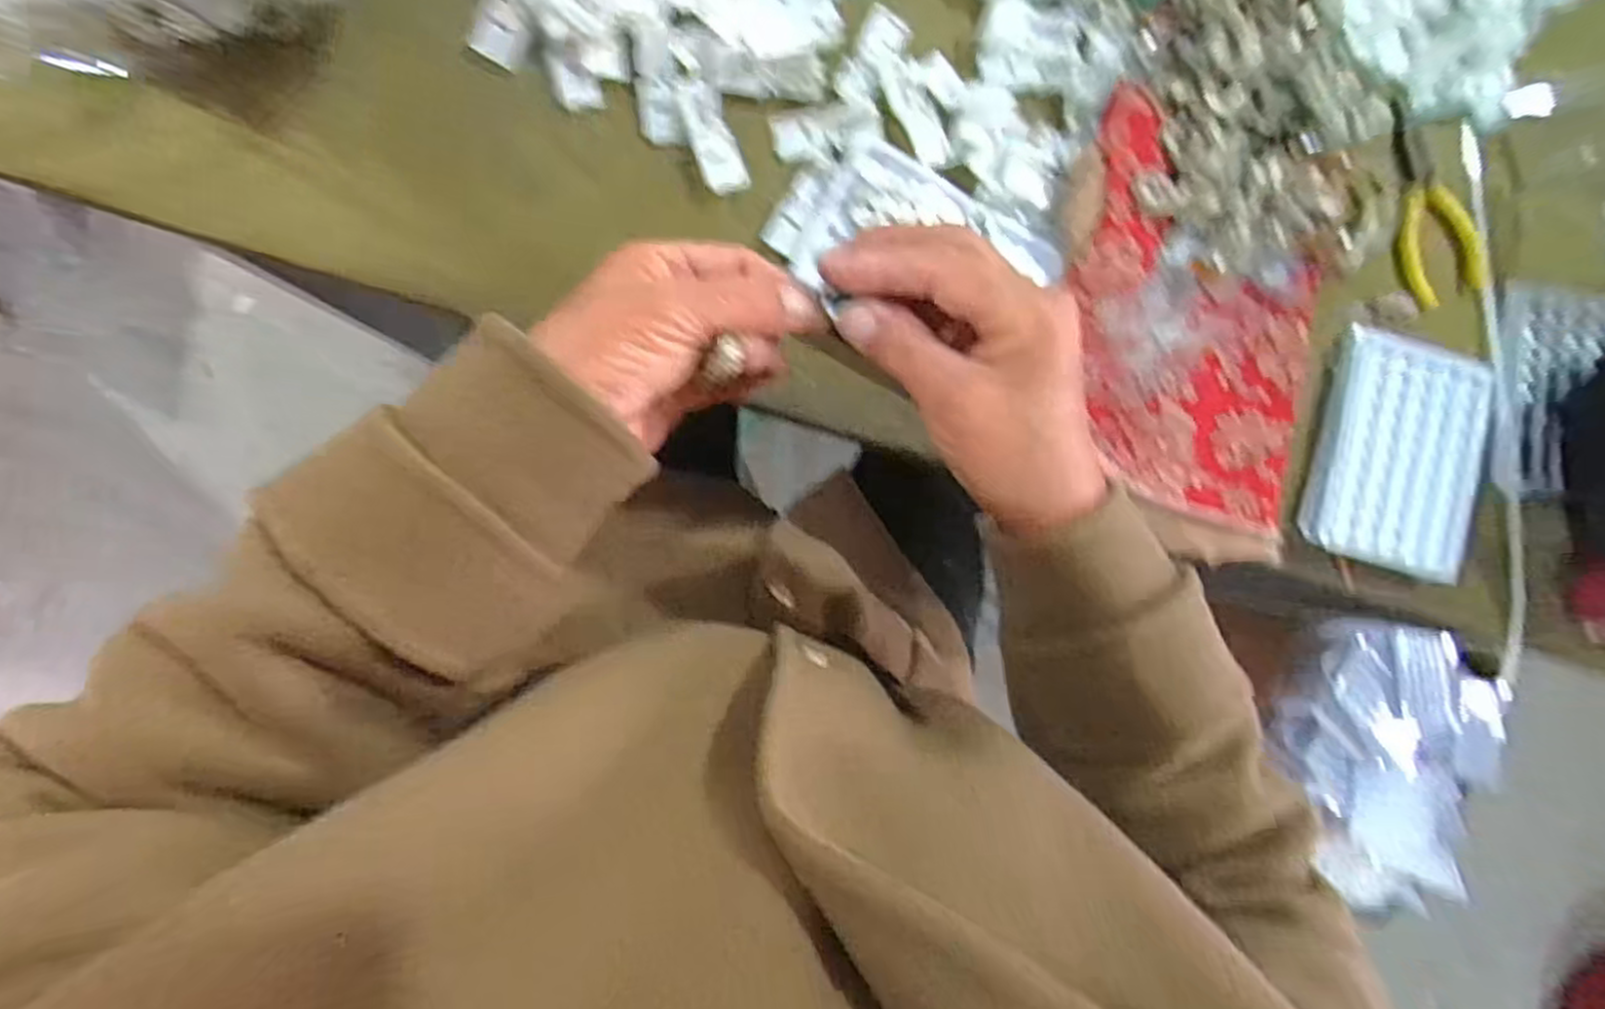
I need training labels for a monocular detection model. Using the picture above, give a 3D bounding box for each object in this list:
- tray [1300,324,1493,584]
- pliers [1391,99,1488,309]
[{"bbox_3d":[0.357,-0.030,0.443,0.099,0.013,0.136,18,88,-9],"label":"tray"},{"bbox_3d":[0.379,-0.183,0.456,0.055,0.018,0.122,-27,95,-8],"label":"pliers"}]

